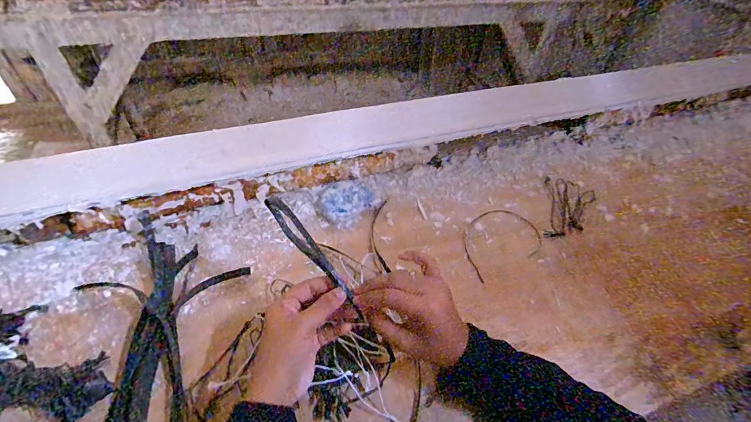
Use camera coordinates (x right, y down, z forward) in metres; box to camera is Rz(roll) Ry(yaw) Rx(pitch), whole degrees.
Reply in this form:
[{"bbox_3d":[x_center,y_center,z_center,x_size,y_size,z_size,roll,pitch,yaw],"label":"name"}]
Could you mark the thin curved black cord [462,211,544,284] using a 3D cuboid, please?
[{"bbox_3d":[0.190,0.043,0.580,0.148,0.009,0.100,-20,51,-23],"label":"thin curved black cord"}]

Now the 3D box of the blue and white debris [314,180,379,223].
[{"bbox_3d":[-0.046,-0.018,0.588,0.095,0.024,0.071,-10,48,-15],"label":"blue and white debris"}]

